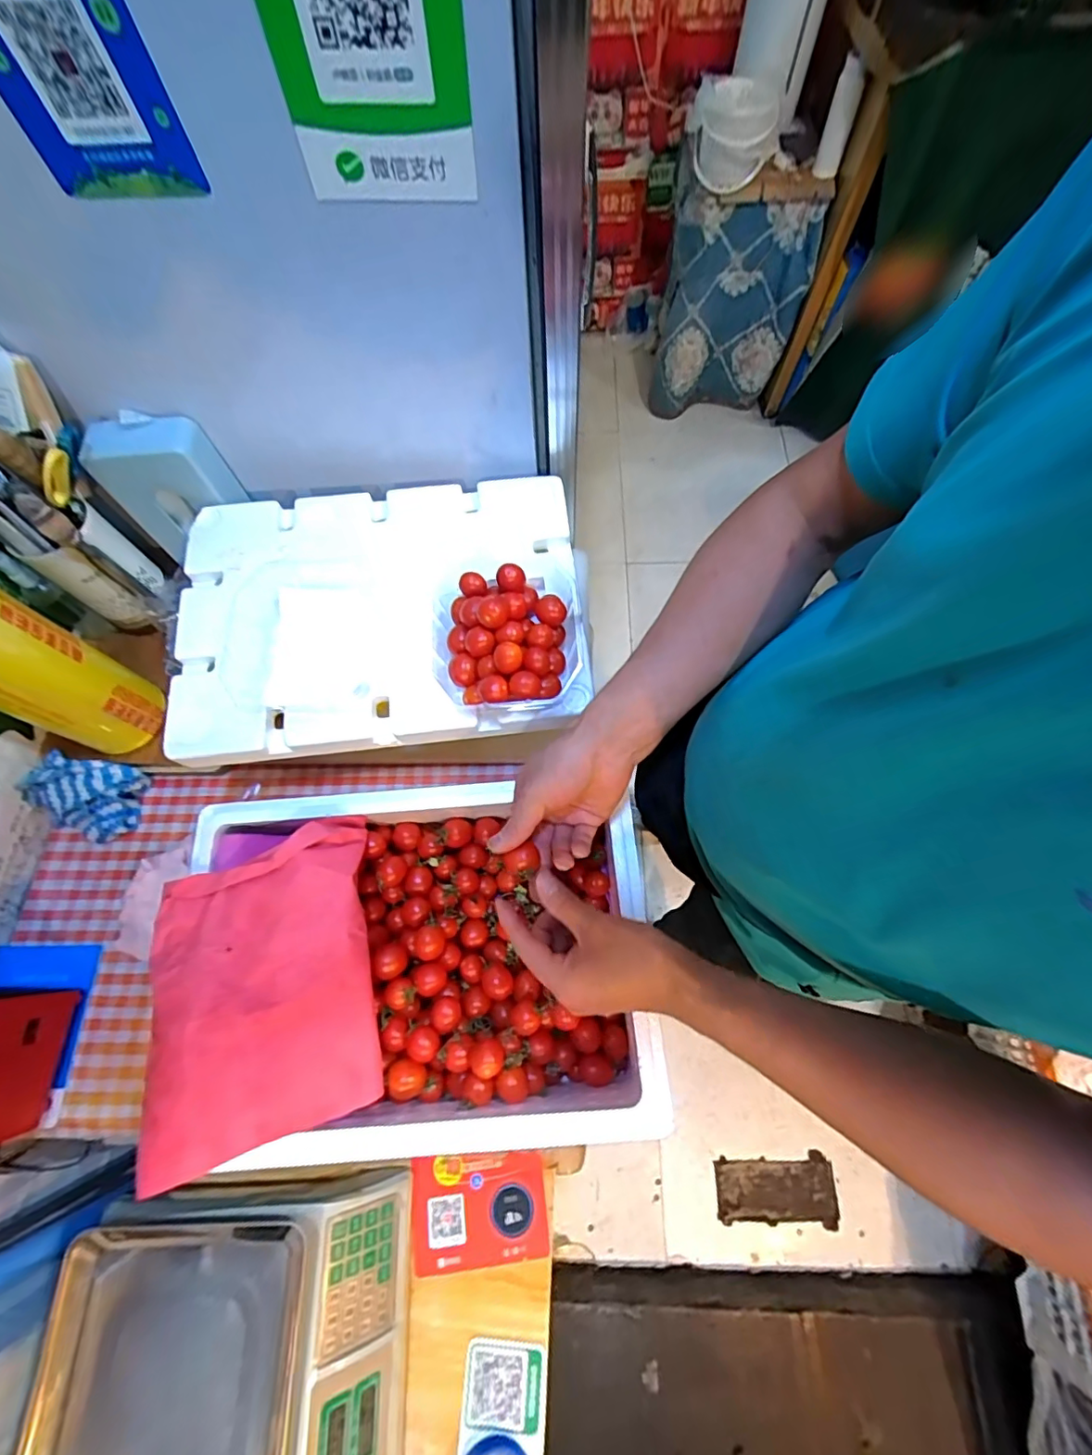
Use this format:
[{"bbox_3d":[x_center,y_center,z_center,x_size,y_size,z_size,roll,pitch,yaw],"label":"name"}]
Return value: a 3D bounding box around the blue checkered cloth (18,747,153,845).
[{"bbox_3d":[-0.551,0.082,0.633,0.121,0.045,0.090,9,70,5],"label":"blue checkered cloth"}]

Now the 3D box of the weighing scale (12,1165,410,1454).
[{"bbox_3d":[-0.322,0.674,0.520,0.336,0.119,0.368,-2,69,1],"label":"weighing scale"}]

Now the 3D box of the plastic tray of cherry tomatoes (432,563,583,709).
[{"bbox_3d":[-0.037,-0.090,0.505,0.144,0.065,0.146,-12,69,-3],"label":"plastic tray of cherry tomatoes"}]

